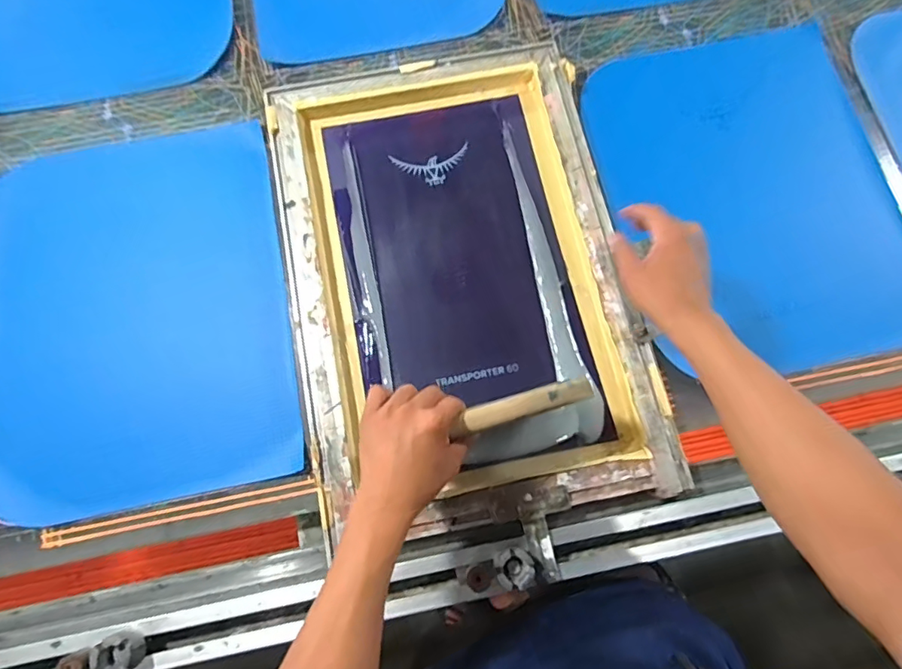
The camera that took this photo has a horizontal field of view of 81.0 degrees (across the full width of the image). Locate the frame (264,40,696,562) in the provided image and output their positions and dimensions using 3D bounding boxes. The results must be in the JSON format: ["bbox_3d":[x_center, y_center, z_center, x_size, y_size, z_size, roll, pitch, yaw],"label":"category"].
[{"bbox_3d":[0.006,-0.076,0.636,0.385,0.034,0.574,-12,75,-2],"label":"frame"}]

